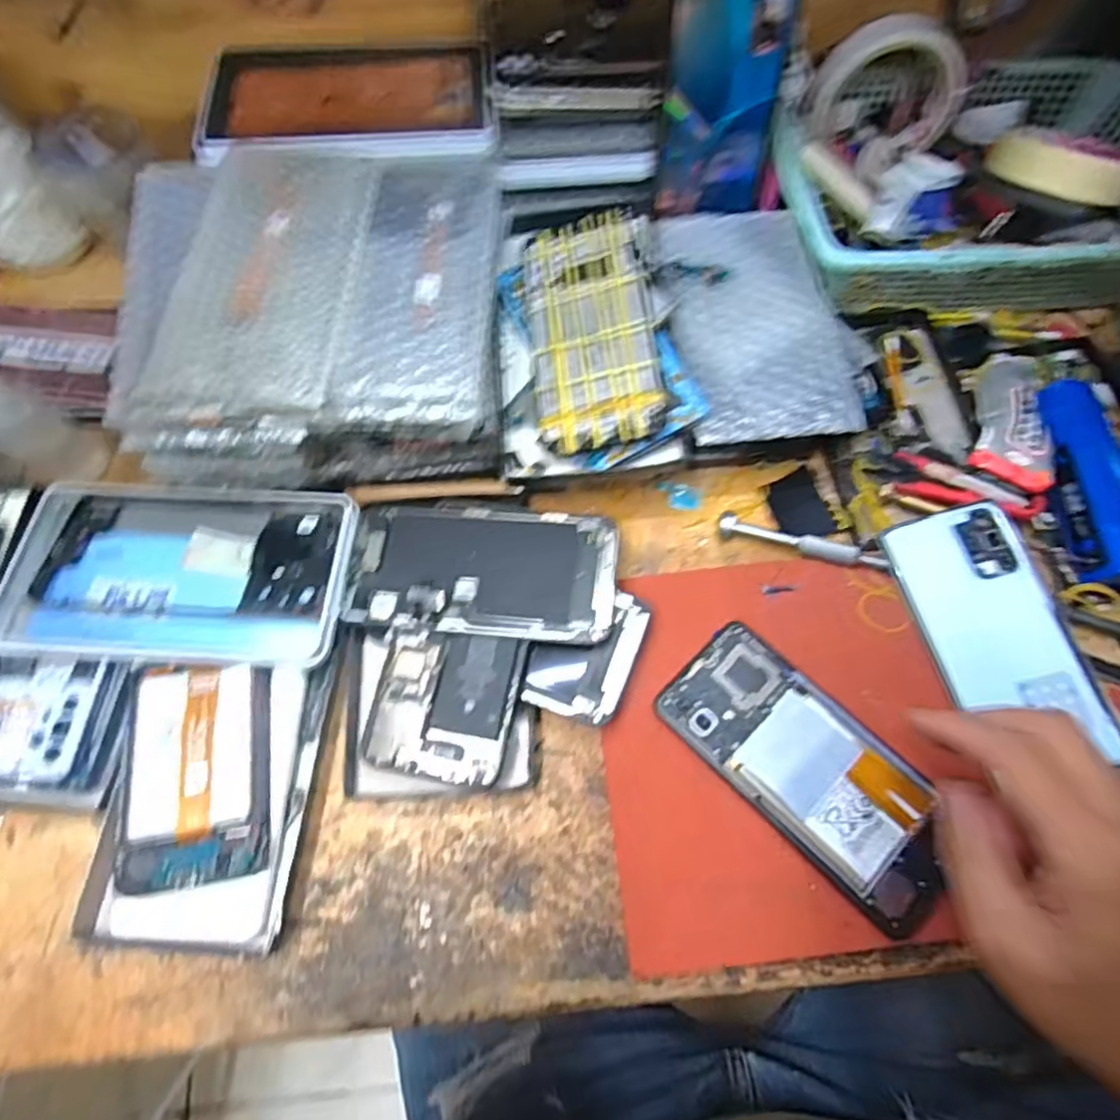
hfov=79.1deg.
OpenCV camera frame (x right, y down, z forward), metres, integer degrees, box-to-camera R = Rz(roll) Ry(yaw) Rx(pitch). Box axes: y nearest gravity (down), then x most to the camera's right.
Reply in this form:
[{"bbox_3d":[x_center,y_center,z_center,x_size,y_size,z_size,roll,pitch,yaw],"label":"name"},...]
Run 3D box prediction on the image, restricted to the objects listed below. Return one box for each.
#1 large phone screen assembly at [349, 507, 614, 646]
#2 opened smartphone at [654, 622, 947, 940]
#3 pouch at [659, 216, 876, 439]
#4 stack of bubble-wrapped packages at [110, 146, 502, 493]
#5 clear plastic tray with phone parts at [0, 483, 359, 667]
[{"bbox_3d":[-0.043,0.004,0.380,0.148,0.015,0.073,6,66,3],"label":"large phone screen assembly"},{"bbox_3d":[0.128,0.105,0.348,0.071,0.015,0.153,-40,72,-16],"label":"opened smartphone"},{"bbox_3d":[0.120,-0.151,0.409,0.108,0.008,0.175,-8,66,-3],"label":"pouch"},{"bbox_3d":[-0.136,-0.137,0.390,0.202,0.094,0.175,-3,71,0],"label":"stack of bubble-wrapped packages"},{"bbox_3d":[-0.215,0.005,0.386,0.188,0.014,0.104,2,66,1],"label":"clear plastic tray with phone parts"}]

